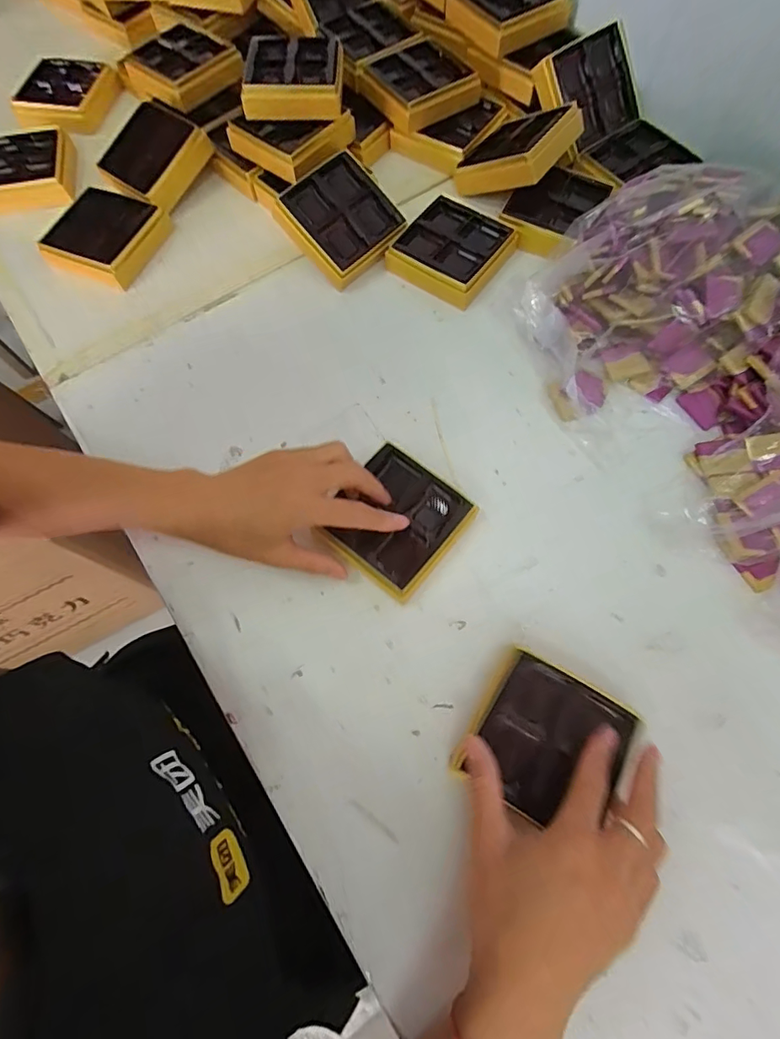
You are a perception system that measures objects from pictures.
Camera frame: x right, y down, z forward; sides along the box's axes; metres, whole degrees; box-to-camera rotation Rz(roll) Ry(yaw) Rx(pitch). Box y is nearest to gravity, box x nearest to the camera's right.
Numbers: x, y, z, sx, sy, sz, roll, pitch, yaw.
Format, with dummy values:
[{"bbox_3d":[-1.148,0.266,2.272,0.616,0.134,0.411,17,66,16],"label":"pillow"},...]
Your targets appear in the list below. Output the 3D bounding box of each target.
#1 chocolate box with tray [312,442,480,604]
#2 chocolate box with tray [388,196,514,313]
[{"bbox_3d":[0.005,0.001,0.383,0.094,0.025,0.099,38,76,15],"label":"chocolate box with tray"},{"bbox_3d":[0.063,-0.273,0.487,0.098,0.023,0.103,37,75,14],"label":"chocolate box with tray"}]

